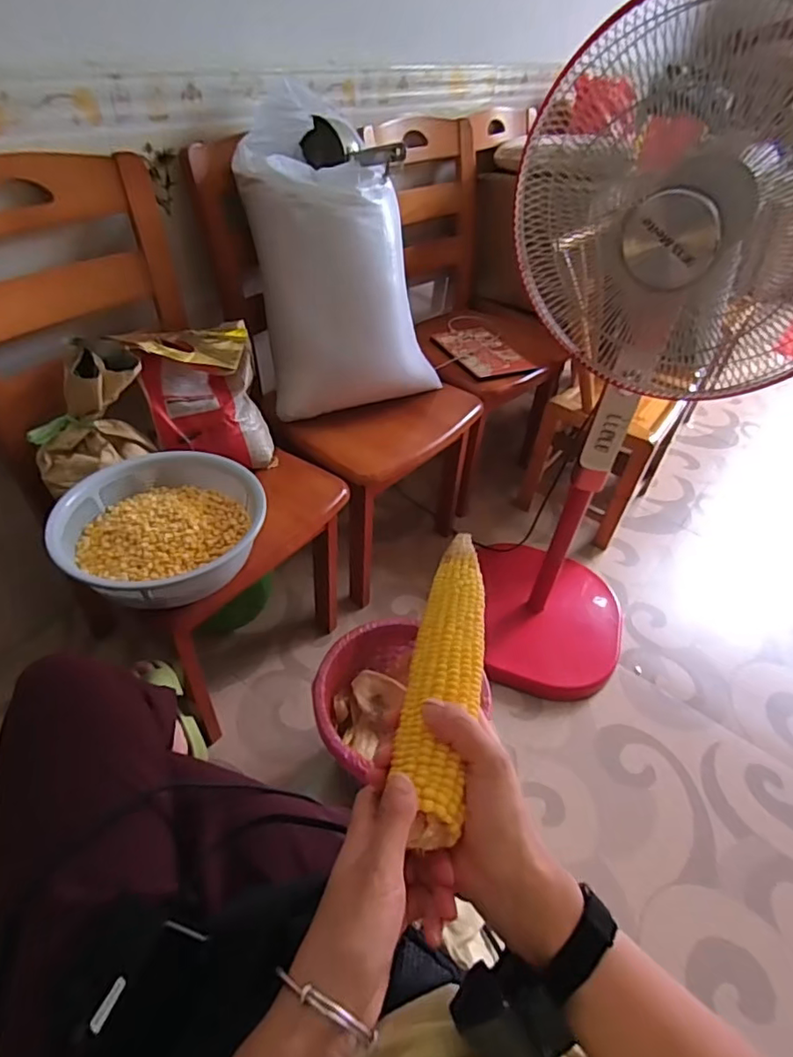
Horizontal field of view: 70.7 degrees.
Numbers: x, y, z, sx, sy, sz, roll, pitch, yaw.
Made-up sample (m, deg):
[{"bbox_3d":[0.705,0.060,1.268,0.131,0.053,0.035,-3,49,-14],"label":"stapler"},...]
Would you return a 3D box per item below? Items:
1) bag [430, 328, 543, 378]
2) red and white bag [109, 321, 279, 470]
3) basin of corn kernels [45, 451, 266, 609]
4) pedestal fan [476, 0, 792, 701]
[{"bbox_3d":[0.220,-0.450,1.412,0.169,0.012,0.240,-17,49,-20],"label":"bag"},{"bbox_3d":[-0.336,-0.215,0.996,0.205,0.266,0.123,-9,25,-10],"label":"red and white bag"},{"bbox_3d":[-0.358,-0.008,0.841,0.269,0.094,0.252,2,45,-3],"label":"basin of corn kernels"},{"bbox_3d":[0.381,-0.135,0.937,0.345,1.077,0.364,-21,51,-23],"label":"pedestal fan"}]

